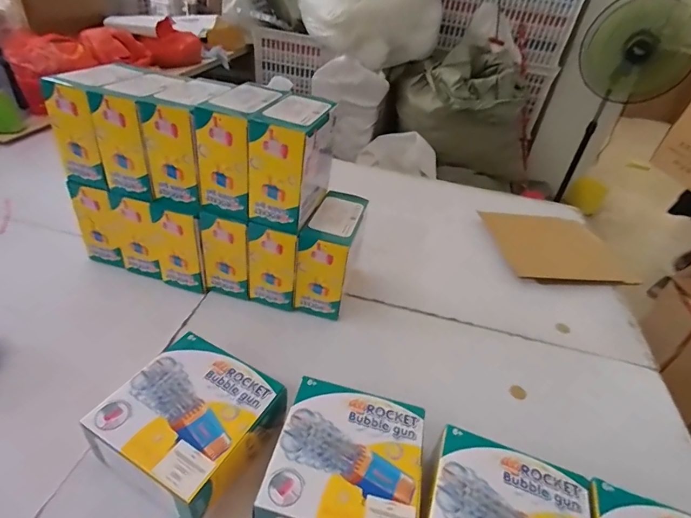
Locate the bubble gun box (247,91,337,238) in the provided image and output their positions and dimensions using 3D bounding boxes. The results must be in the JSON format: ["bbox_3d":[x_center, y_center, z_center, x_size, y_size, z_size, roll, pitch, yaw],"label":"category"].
[{"bbox_3d":[-0.080,-0.154,0.633,0.083,0.155,0.154,15,38,10],"label":"bubble gun box"}]

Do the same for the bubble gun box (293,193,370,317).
[{"bbox_3d":[-0.021,-0.013,0.726,0.084,0.157,0.172,14,38,8],"label":"bubble gun box"}]

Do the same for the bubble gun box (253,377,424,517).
[{"bbox_3d":[0.003,0.240,0.467,0.166,0.068,0.166,12,38,5],"label":"bubble gun box"}]

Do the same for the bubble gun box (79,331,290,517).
[{"bbox_3d":[-0.180,0.195,0.493,0.171,0.076,0.163,23,40,19],"label":"bubble gun box"}]

